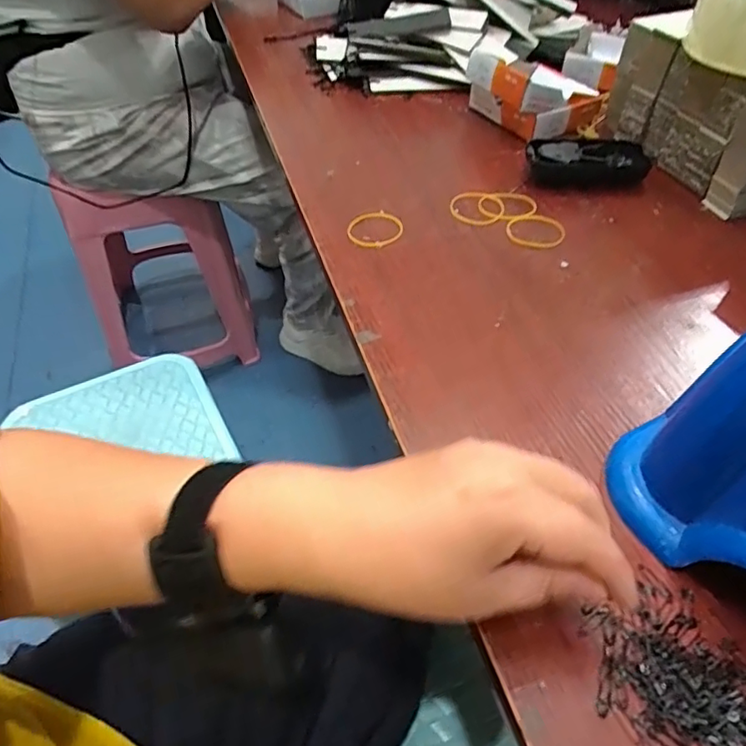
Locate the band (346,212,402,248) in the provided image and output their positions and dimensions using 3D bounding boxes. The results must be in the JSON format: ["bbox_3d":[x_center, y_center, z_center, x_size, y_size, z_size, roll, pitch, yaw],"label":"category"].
[{"bbox_3d":[0.002,-0.124,0.483,0.048,0.004,0.045,-2,48,3],"label":"band"}]

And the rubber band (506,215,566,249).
[{"bbox_3d":[0.140,-0.122,0.485,0.050,0.004,0.049,-1,49,-2],"label":"rubber band"}]

